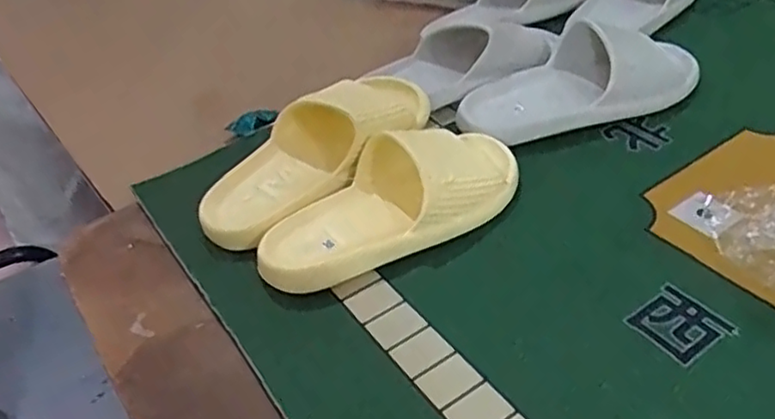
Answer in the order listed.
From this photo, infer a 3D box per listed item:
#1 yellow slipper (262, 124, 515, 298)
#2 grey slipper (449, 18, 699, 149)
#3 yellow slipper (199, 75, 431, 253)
[{"bbox_3d":[0.004,-0.012,0.563,0.241,0.062,0.101,-23,42,-18],"label":"yellow slipper"},{"bbox_3d":[0.196,-0.133,0.681,0.248,0.065,0.099,-17,40,-12],"label":"grey slipper"},{"bbox_3d":[-0.065,-0.060,0.605,0.240,0.059,0.086,-33,45,-28],"label":"yellow slipper"}]

